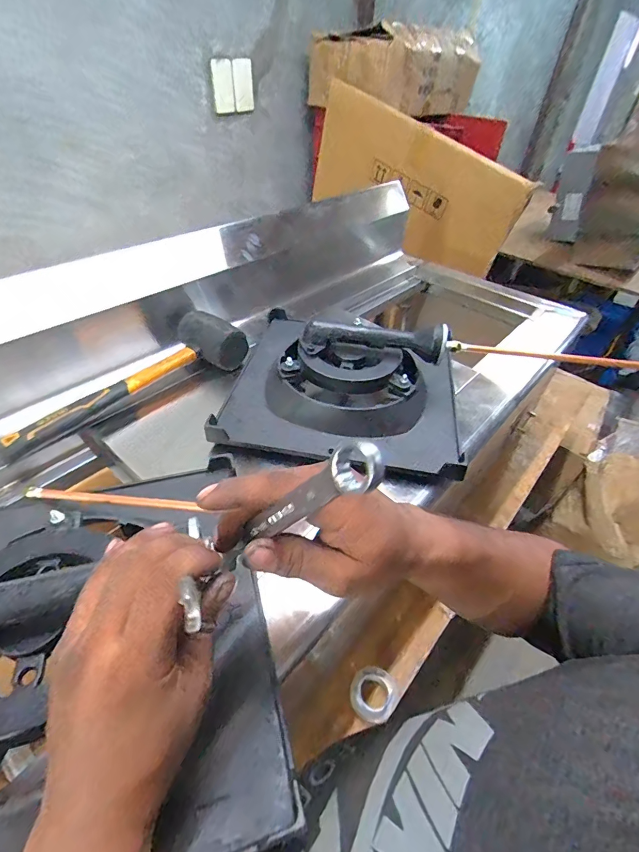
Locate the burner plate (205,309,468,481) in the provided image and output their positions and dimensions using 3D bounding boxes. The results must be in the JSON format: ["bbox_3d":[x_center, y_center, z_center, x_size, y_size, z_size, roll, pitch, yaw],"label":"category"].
[{"bbox_3d":[0.032,-0.052,0.496,0.293,0.097,0.207,10,43,6],"label":"burner plate"}]

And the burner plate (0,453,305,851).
[{"bbox_3d":[-0.188,0.139,0.271,0.294,0.096,0.283,-10,44,-15],"label":"burner plate"}]

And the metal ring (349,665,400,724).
[{"bbox_3d":[0.075,0.369,0.556,0.062,0.024,0.059,2,43,-2],"label":"metal ring"}]

